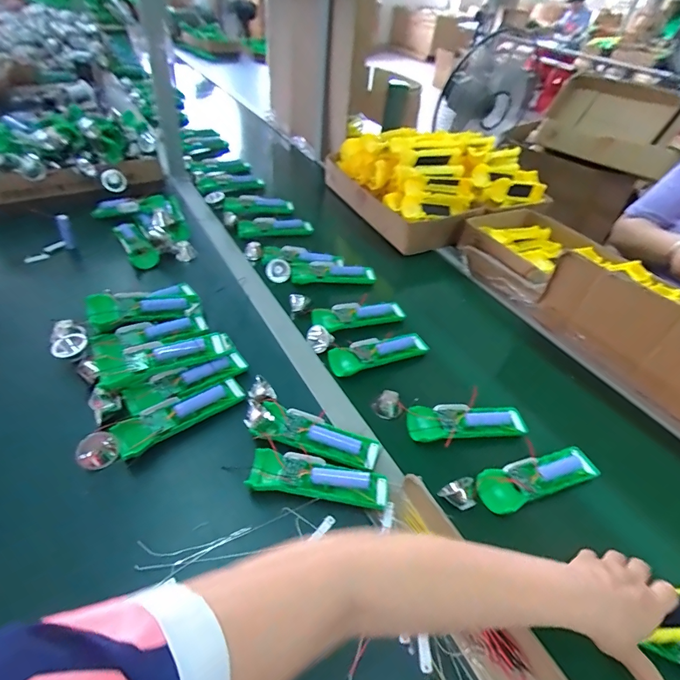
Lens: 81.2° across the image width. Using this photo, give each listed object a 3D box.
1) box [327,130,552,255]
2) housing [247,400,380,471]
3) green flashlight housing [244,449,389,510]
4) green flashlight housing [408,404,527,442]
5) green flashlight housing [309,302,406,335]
[{"bbox_3d":[0.251,-0.435,1.022,0.447,0.161,0.393,-19,48,-21],"label":"box"},{"bbox_3d":[-0.030,0.123,0.509,0.157,0.020,0.052,14,45,11],"label":"housing"},{"bbox_3d":[-0.025,0.161,0.466,0.162,0.024,0.046,8,44,5],"label":"green flashlight housing"},{"bbox_3d":[0.177,0.116,0.552,0.169,0.024,0.052,-2,44,-6],"label":"green flashlight housing"},{"bbox_3d":[0.034,-0.046,0.703,0.171,0.037,0.053,-12,46,-16],"label":"green flashlight housing"}]

